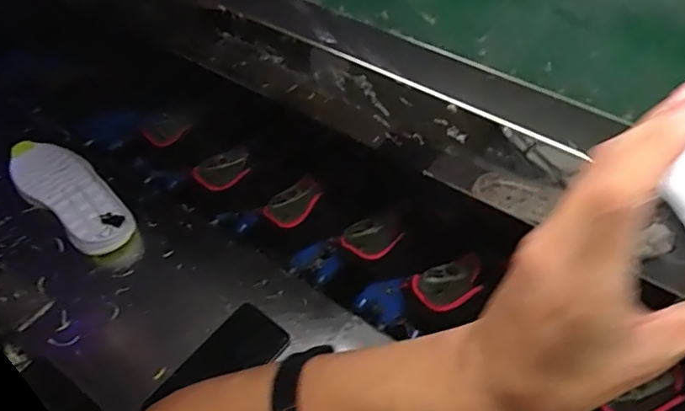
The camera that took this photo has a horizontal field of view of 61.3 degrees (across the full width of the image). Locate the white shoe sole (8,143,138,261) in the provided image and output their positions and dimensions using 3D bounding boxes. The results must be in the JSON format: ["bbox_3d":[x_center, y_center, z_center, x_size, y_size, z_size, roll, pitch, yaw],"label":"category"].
[{"bbox_3d":[-0.374,-0.018,0.791,0.246,0.021,0.089,36,65,28],"label":"white shoe sole"}]

